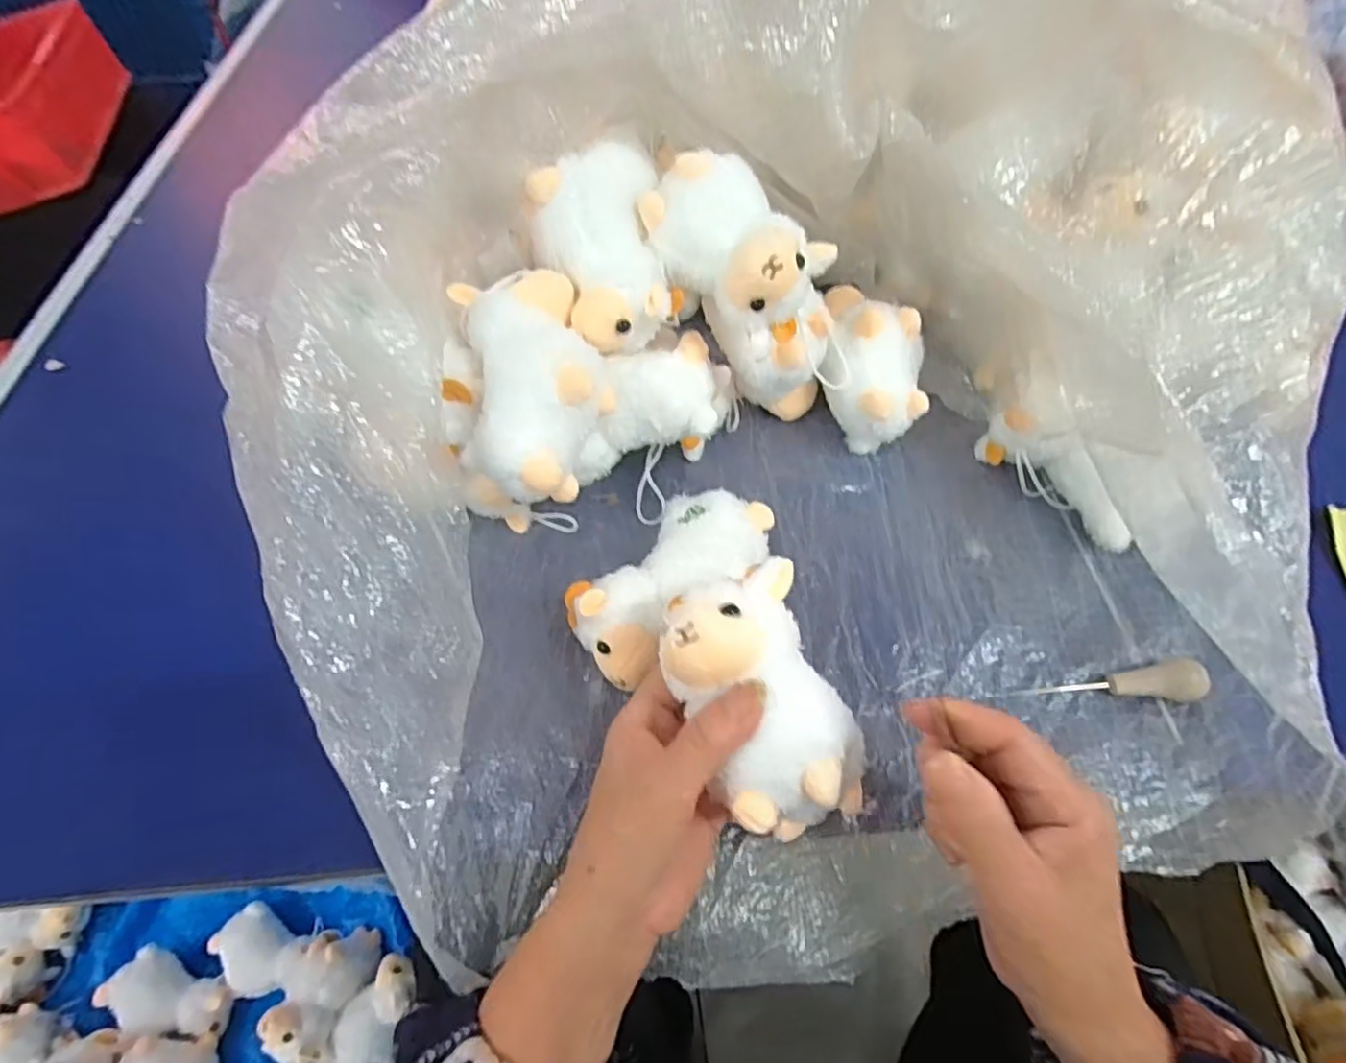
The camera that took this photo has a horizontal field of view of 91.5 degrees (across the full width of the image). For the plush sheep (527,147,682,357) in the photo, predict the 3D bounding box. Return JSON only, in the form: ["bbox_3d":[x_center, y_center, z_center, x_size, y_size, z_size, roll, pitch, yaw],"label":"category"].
[{"bbox_3d":[-0.039,-0.162,0.378,0.072,0.103,0.063,-15,13,-6],"label":"plush sheep"}]

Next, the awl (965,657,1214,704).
[{"bbox_3d":[0.228,0.086,0.353,0.112,0.019,0.021,-5,56,-4],"label":"awl"}]

